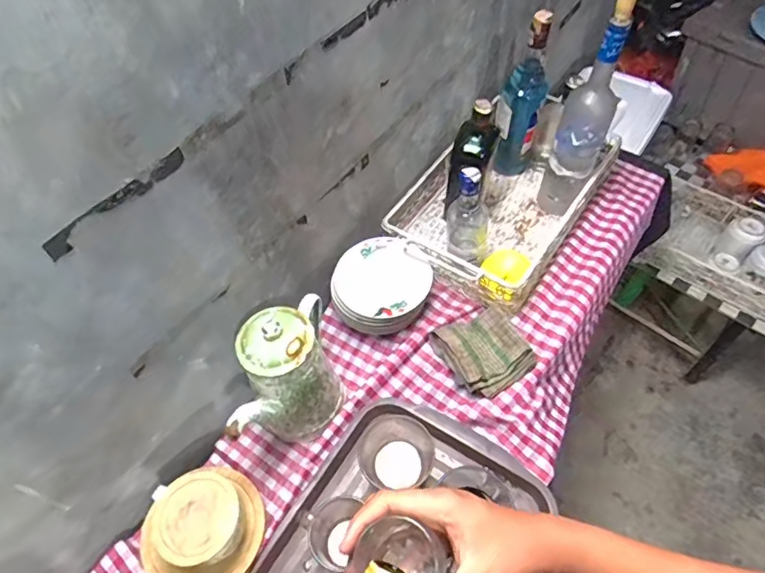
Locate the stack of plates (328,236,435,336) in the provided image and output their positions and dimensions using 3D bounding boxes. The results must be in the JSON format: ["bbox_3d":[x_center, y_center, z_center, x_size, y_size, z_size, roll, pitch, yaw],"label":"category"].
[{"bbox_3d":[-0.001,0.006,0.812,0.146,0.073,0.142,22,59,19],"label":"stack of plates"}]

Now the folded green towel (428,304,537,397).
[{"bbox_3d":[0.151,0.097,0.766,0.108,0.047,0.124,-29,57,-16],"label":"folded green towel"}]

